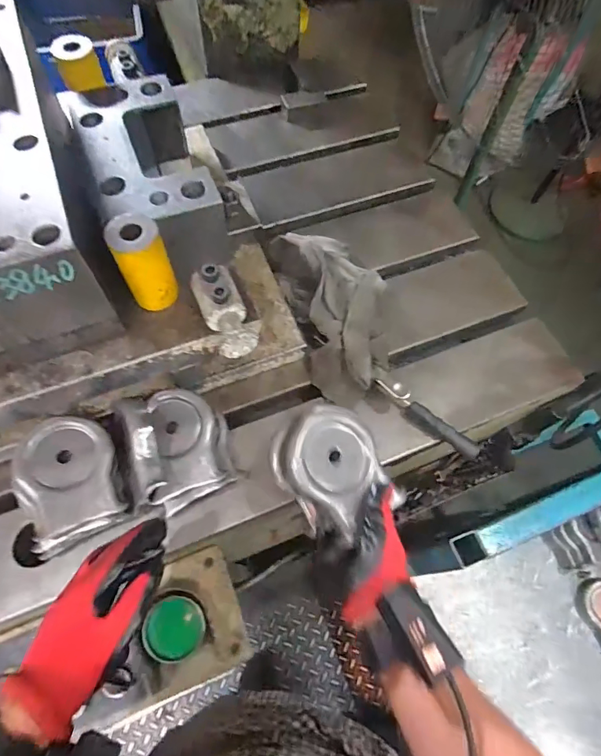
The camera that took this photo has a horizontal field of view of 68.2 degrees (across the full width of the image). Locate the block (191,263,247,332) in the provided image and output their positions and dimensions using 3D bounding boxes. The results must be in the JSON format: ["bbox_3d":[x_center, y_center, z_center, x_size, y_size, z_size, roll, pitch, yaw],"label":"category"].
[{"bbox_3d":[-0.087,-0.084,0.478,0.048,0.044,0.068,-20,67,-12],"label":"block"}]

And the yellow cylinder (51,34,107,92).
[{"bbox_3d":[-0.273,-0.389,0.545,0.049,0.039,0.052,-21,67,-12],"label":"yellow cylinder"}]

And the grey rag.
[{"bbox_3d":[0.060,-0.089,0.614,0.132,0.072,0.262,-15,66,-10],"label":"grey rag"}]

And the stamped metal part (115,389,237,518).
[{"bbox_3d":[-0.144,0.078,0.516,0.118,0.070,0.131,-12,65,-8],"label":"stamped metal part"}]

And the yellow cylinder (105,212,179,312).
[{"bbox_3d":[-0.164,-0.120,0.467,0.050,0.096,0.053,-28,68,-15],"label":"yellow cylinder"}]

